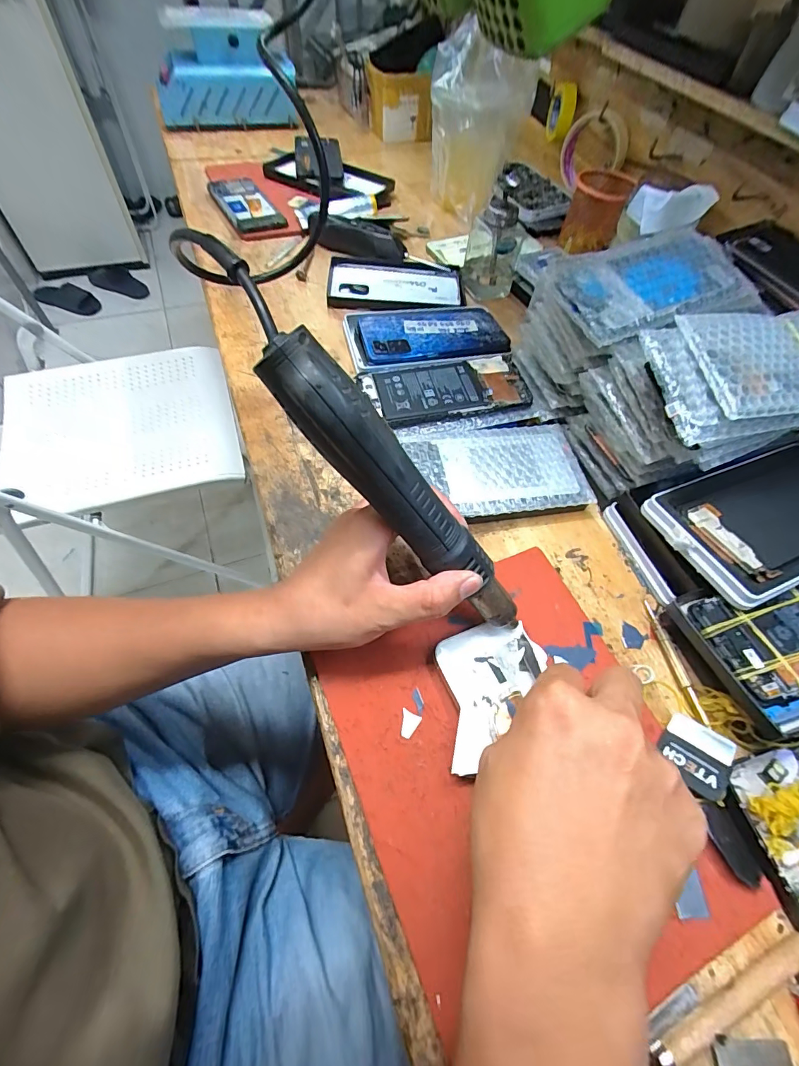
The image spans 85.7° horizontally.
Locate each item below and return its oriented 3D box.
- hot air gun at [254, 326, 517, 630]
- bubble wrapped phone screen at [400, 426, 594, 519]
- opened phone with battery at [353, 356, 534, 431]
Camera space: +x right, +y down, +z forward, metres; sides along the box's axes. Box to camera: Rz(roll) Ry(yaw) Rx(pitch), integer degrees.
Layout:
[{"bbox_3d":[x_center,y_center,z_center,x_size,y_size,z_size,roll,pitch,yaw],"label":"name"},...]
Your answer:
[{"bbox_3d":[0.007,-0.015,0.245,0.028,0.213,0.029,-1,50,48],"label":"hot air gun"},{"bbox_3d":[0.087,-0.057,0.375,0.146,0.020,0.090,-7,59,-9],"label":"bubble wrapped phone screen"},{"bbox_3d":[0.045,-0.141,0.421,0.154,0.007,0.076,-11,66,-7],"label":"opened phone with battery"}]

